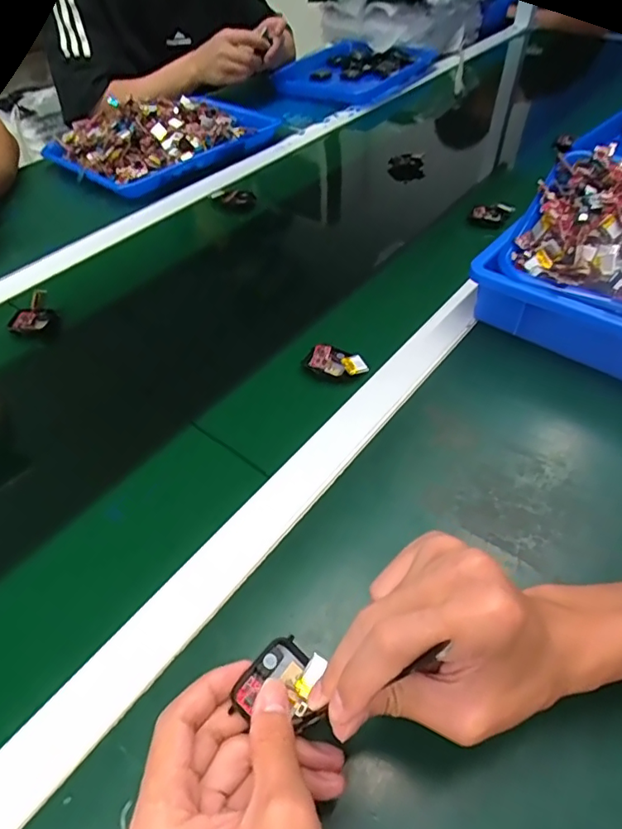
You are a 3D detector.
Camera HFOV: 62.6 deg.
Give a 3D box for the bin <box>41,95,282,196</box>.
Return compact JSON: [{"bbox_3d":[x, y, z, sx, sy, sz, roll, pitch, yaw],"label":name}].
[{"bbox_3d":[-0.237,-0.455,0.837,0.330,0.073,0.219,-36,56,-27],"label":"bin"}]

